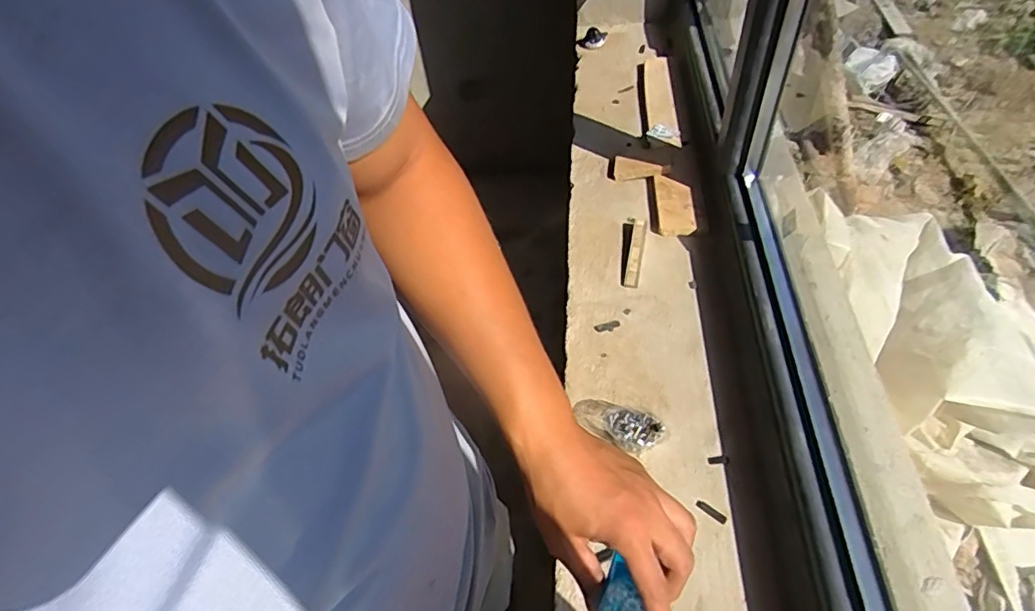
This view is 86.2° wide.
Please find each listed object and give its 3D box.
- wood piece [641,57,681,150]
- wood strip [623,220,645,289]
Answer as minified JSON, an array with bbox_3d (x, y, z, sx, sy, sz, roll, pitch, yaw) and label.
[{"bbox_3d":[0.282,-0.422,1.111,0.055,0.023,0.336,0,50,7],"label":"wood piece"},{"bbox_3d":[0.174,-0.078,0.826,0.020,0.006,0.127,1,59,22],"label":"wood strip"}]

